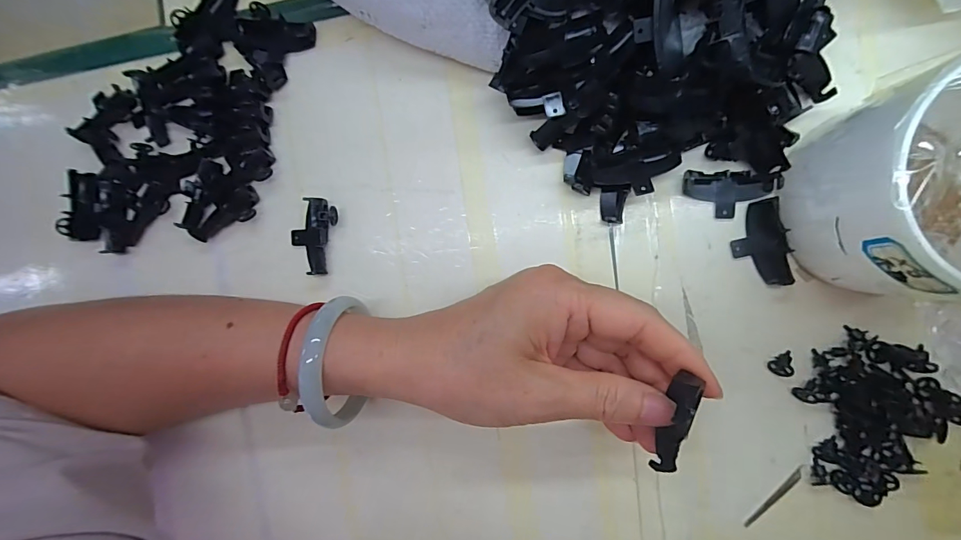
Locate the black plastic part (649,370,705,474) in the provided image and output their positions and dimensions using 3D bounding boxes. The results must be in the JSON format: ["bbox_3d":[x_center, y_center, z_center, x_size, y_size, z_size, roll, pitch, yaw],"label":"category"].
[{"bbox_3d":[0.078,0.063,0.172,0.012,0.008,0.039,14,100,7],"label":"black plastic part"}]

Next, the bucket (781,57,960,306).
[{"bbox_3d":[0.171,-0.032,0.169,0.091,0.072,0.086,6,93,7],"label":"bucket"}]

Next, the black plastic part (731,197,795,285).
[{"bbox_3d":[0.136,-0.012,0.207,0.023,0.008,0.041,-16,90,8],"label":"black plastic part"}]

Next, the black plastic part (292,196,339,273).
[{"bbox_3d":[-0.093,-0.019,0.236,0.024,0.011,0.040,13,94,7],"label":"black plastic part"}]

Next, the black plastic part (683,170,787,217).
[{"bbox_3d":[0.121,-0.036,0.207,0.044,0.011,0.021,3,92,8],"label":"black plastic part"}]

